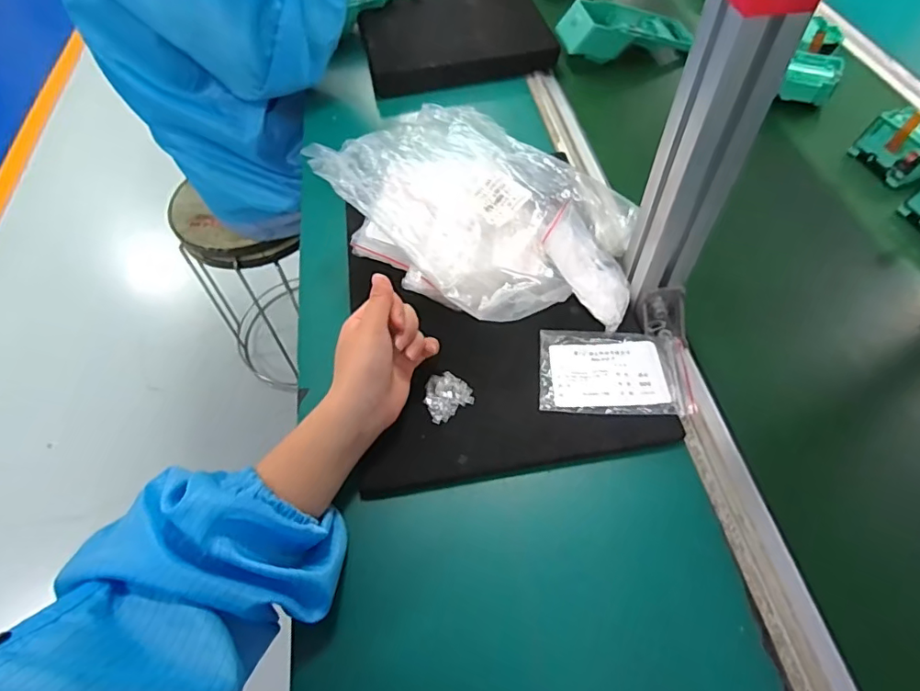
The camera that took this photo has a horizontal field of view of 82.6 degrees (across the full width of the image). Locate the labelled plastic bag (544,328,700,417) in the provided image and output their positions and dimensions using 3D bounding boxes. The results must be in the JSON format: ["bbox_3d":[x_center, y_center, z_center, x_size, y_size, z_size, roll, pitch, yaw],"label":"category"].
[{"bbox_3d":[0.128,0.022,0.434,0.122,0.008,0.076,2,55,5],"label":"labelled plastic bag"}]

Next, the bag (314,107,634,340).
[{"bbox_3d":[0.027,-0.122,0.490,0.284,0.078,0.218,30,60,21],"label":"bag"}]

